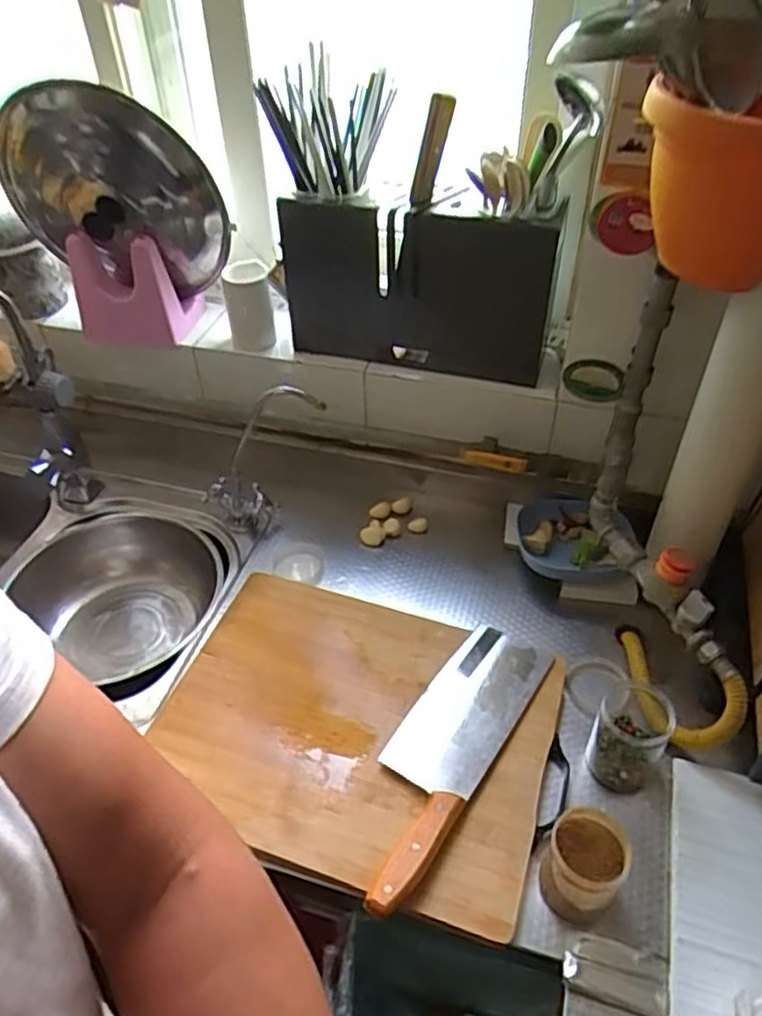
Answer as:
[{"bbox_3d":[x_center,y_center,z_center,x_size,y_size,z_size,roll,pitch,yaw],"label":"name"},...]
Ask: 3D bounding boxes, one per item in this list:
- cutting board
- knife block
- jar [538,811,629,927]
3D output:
[{"bbox_3d":[-0.028,0.229,0.733,0.390,0.035,0.298,13,45,16],"label":"cutting board"},{"bbox_3d":[0.041,-0.265,0.857,0.321,0.185,0.054,13,45,16],"label":"knife block"},{"bbox_3d":[0.170,0.300,0.590,0.061,0.073,0.062,-1,43,1],"label":"jar"}]

